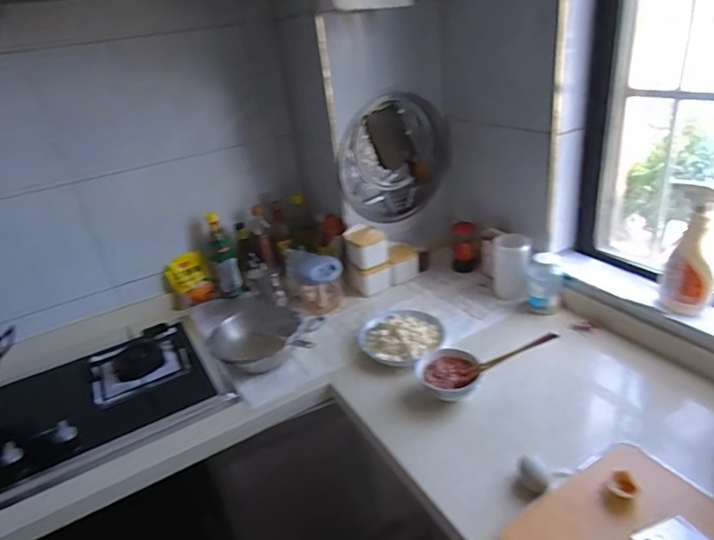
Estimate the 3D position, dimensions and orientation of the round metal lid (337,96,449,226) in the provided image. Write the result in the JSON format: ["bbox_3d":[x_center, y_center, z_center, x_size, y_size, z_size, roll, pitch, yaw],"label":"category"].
[{"bbox_3d":[0.103,-0.297,1.328,0.338,0.318,0.054,-18,29,-19],"label":"round metal lid"}]

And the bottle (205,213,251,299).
[{"bbox_3d":[-0.391,-0.045,1.408,0.068,0.240,0.083,-18,29,-19],"label":"bottle"}]

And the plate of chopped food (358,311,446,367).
[{"bbox_3d":[0.102,0.144,1.093,0.184,0.037,0.173,-6,27,3],"label":"plate of chopped food"}]

